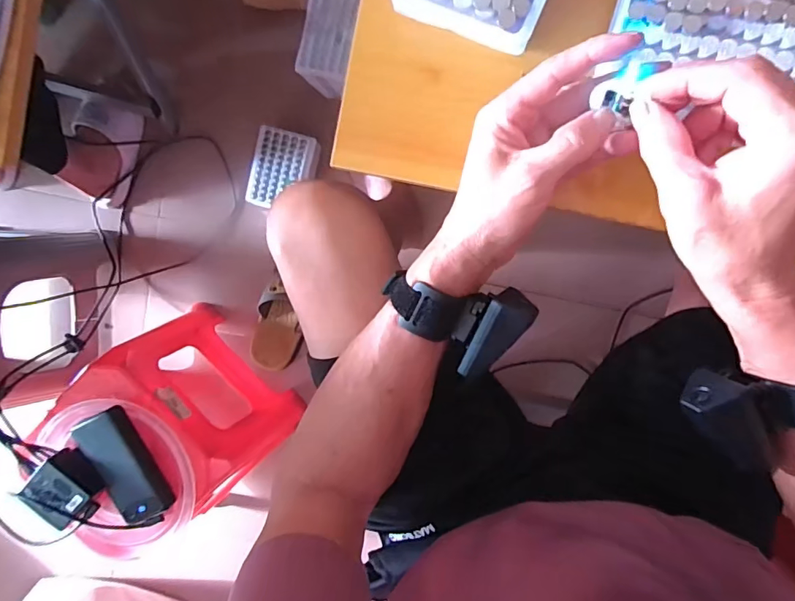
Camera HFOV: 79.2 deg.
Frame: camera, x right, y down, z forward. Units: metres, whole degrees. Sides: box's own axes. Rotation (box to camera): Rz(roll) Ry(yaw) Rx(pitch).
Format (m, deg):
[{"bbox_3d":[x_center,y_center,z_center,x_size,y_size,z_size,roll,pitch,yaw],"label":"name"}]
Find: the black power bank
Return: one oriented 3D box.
[{"bbox_3d":[-0.361,0.219,0.637,0.065,0.027,0.151,-26,93,9],"label":"black power bank"}]

